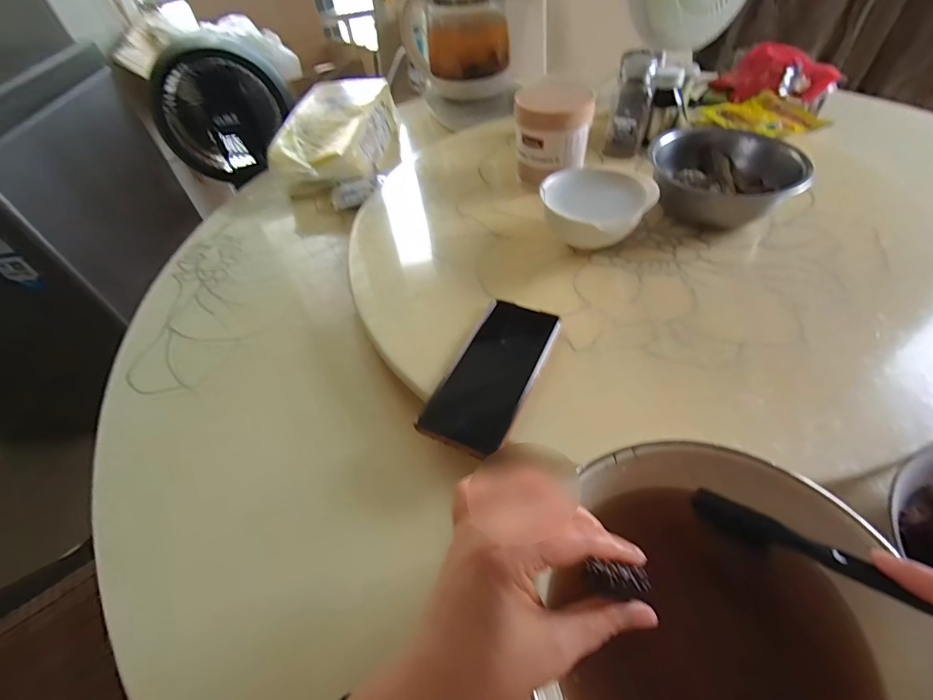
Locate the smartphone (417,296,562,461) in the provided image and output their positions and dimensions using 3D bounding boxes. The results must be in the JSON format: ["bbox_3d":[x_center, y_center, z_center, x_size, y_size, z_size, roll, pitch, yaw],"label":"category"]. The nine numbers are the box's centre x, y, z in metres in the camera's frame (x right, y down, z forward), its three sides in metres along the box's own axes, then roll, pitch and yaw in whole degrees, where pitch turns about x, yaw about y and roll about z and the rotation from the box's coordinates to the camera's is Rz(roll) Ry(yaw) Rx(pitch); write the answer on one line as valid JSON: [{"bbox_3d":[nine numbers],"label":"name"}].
[{"bbox_3d":[0.023,0.018,0.368,0.074,0.012,0.157,21,55,18],"label":"smartphone"}]

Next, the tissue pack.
[{"bbox_3d":[-0.215,-0.355,0.693,0.148,0.085,0.260,0,50,5],"label":"tissue pack"}]

